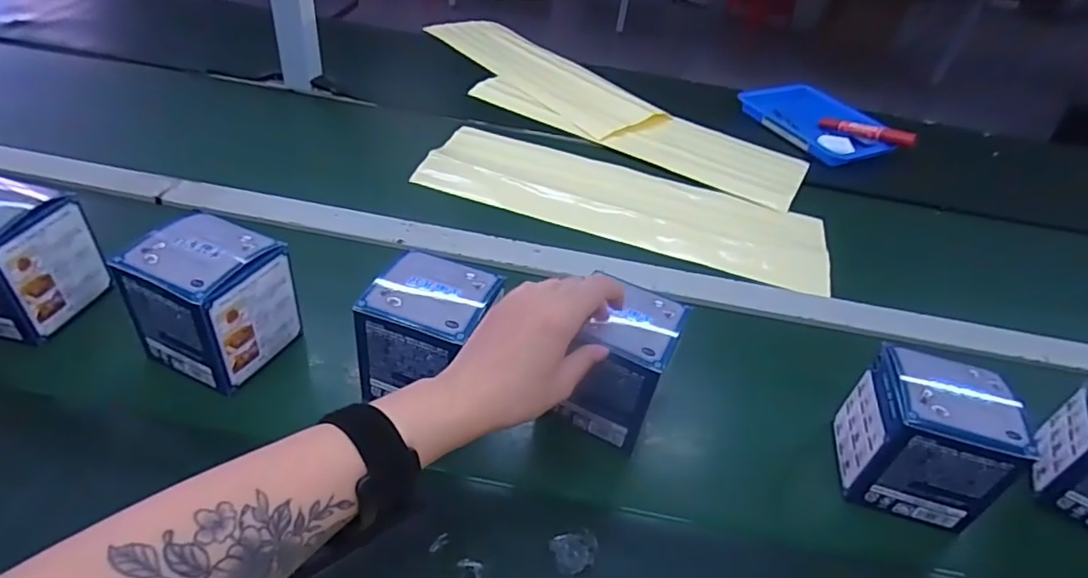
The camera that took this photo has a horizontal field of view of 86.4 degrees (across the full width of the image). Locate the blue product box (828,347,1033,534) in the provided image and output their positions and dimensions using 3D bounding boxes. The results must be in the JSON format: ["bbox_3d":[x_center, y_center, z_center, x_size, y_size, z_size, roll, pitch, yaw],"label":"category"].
[{"bbox_3d":[0.271,0.104,0.415,0.082,0.095,0.078,15,39,9],"label":"blue product box"}]

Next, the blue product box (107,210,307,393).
[{"bbox_3d":[-0.246,0.007,0.432,0.085,0.093,0.083,20,40,15],"label":"blue product box"}]

